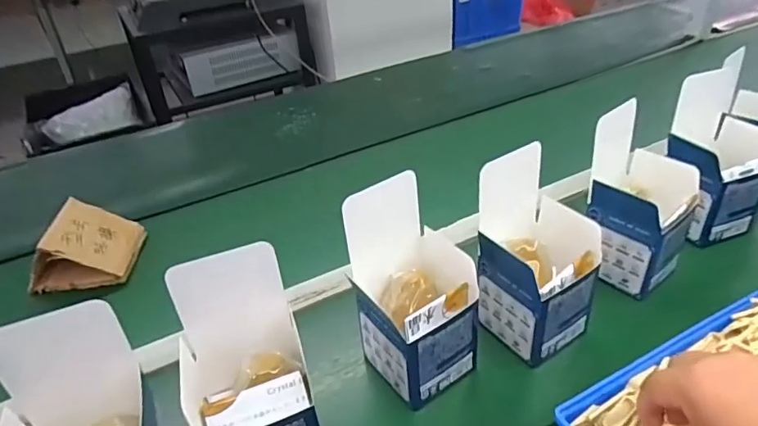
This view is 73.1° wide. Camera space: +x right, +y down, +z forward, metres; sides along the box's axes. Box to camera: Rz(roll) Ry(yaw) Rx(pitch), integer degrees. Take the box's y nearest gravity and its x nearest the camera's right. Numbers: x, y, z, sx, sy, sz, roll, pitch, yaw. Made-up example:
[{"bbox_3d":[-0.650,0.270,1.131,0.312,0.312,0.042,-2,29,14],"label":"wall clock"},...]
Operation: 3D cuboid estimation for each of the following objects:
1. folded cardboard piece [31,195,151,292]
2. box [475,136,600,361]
[{"bbox_3d":[-0.370,0.036,0.647,0.107,0.076,0.111,-5,34,1],"label":"folded cardboard piece"},{"bbox_3d":[0.150,0.038,0.483,0.099,0.168,0.094,-25,38,-27],"label":"box"}]

